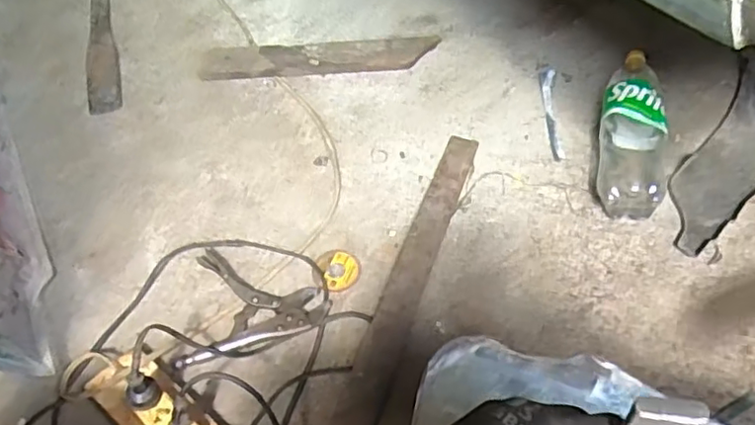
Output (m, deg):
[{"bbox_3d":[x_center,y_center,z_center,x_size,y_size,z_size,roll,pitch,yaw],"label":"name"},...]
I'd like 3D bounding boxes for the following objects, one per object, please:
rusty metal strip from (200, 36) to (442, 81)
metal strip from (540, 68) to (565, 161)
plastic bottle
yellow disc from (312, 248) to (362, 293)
[{"bbox_3d":[-0.112,-0.292,1.163,0.436,0.023,0.091,-1,54,1],"label":"rusty metal strip"},{"bbox_3d":[0.297,-0.171,1.054,0.025,0.018,0.200,3,53,5],"label":"metal strip"},{"bbox_3d":[0.409,-0.138,0.978,0.102,0.085,0.331,12,54,12],"label":"plastic bottle"},{"bbox_3d":[-0.059,0.085,0.903,0.066,0.006,0.065,-2,53,2],"label":"yellow disc"}]

